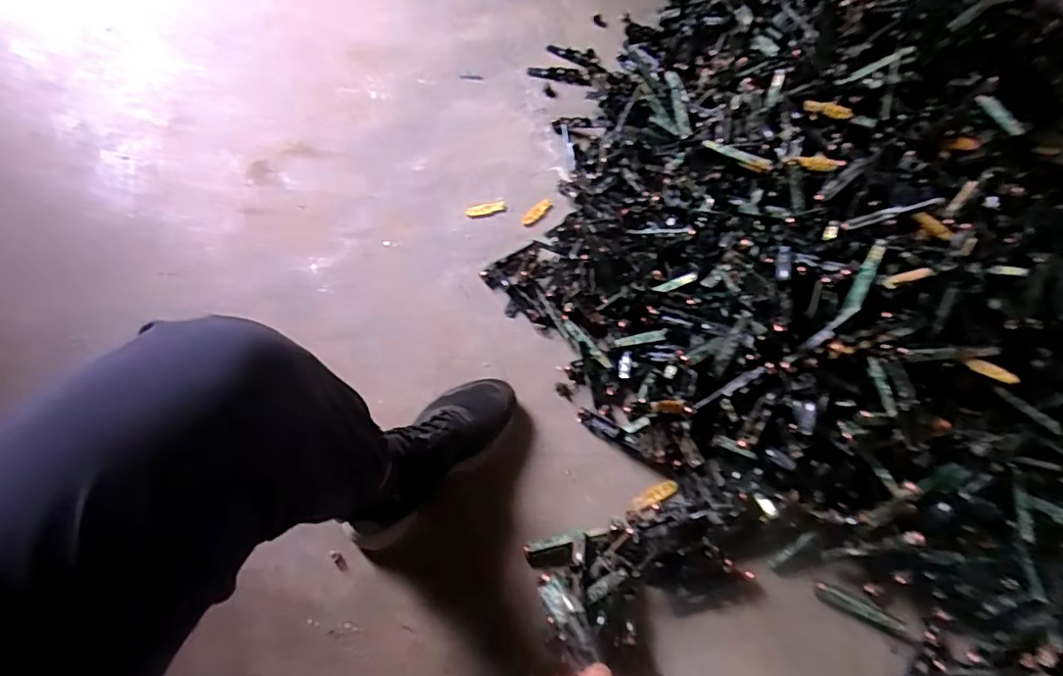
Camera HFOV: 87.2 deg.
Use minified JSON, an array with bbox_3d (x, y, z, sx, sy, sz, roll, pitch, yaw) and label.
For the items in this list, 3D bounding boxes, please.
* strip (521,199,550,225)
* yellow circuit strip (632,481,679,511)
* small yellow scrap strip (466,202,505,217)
[{"bbox_3d":[0.008,-0.202,0.892,0.056,0.006,0.018,-39,71,-13],"label":"strip"},{"bbox_3d":[0.158,0.201,0.714,0.064,0.004,0.019,-23,69,-10],"label":"yellow circuit strip"},{"bbox_3d":[-0.074,-0.207,0.895,0.063,0.005,0.017,-10,67,-2],"label":"small yellow scrap strip"}]

